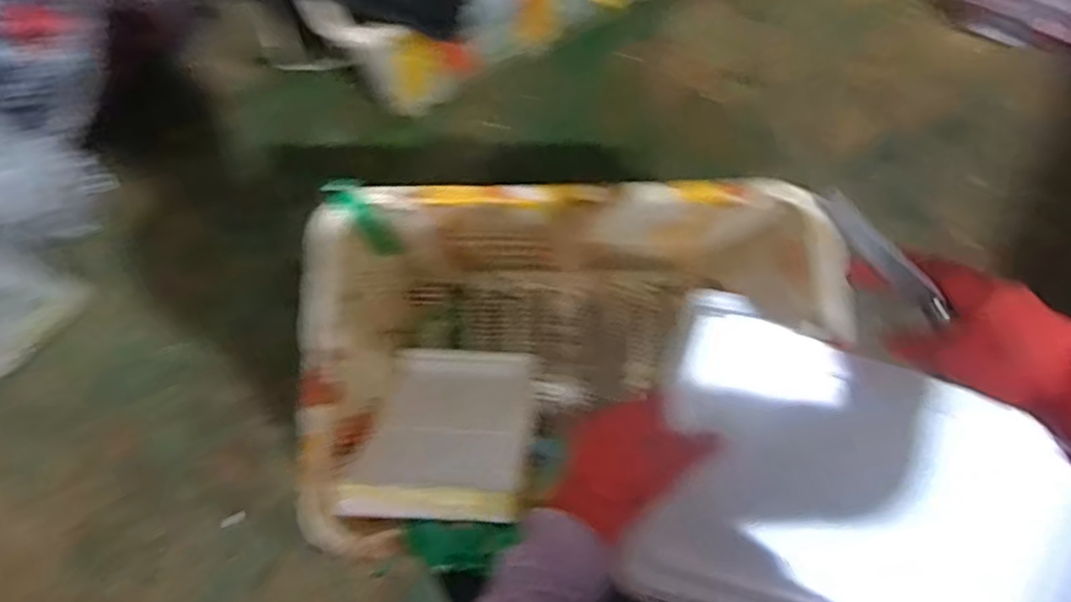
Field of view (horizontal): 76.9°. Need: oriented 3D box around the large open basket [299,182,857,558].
[{"bbox_3d":[0.053,0.081,1.044,0.673,0.417,0.453,-5,80,0],"label":"large open basket"}]

